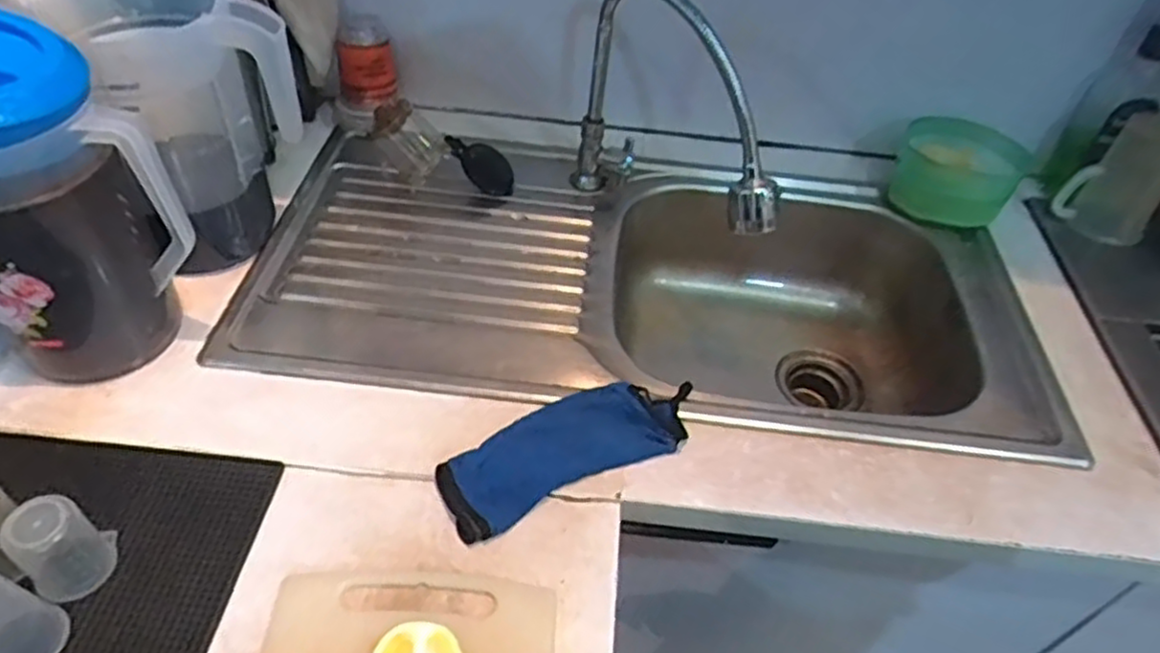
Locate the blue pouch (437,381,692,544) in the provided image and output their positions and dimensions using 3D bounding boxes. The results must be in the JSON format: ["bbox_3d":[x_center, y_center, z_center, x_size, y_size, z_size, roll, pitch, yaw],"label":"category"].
[{"bbox_3d":[-0.008,0.100,0.660,0.240,0.027,0.095,-21,52,-21],"label":"blue pouch"}]

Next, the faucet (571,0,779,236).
[{"bbox_3d":[0.107,-0.211,0.804,0.056,0.261,0.286,-34,57,-30],"label":"faucet"}]

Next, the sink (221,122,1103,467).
[{"bbox_3d":[0.066,-0.002,0.923,0.843,0.228,0.444,5,46,-1],"label":"sink"}]

